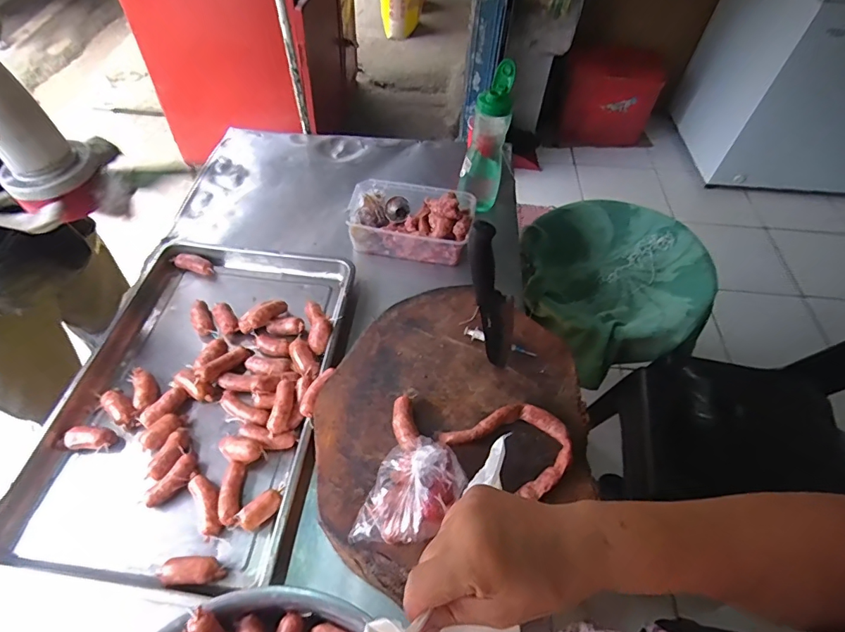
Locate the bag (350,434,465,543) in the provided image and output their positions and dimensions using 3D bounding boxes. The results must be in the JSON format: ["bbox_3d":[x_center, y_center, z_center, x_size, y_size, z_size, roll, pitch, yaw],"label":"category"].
[{"bbox_3d":[-0.014,0.207,0.533,0.093,0.077,0.130,28,56,18],"label":"bag"}]

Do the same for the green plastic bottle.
[{"bbox_3d":[0.130,-0.350,0.935,0.084,0.268,0.092,10,52,4],"label":"green plastic bottle"}]

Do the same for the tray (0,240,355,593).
[{"bbox_3d":[-0.358,0.107,0.756,0.406,0.059,0.577,7,52,2],"label":"tray"}]

